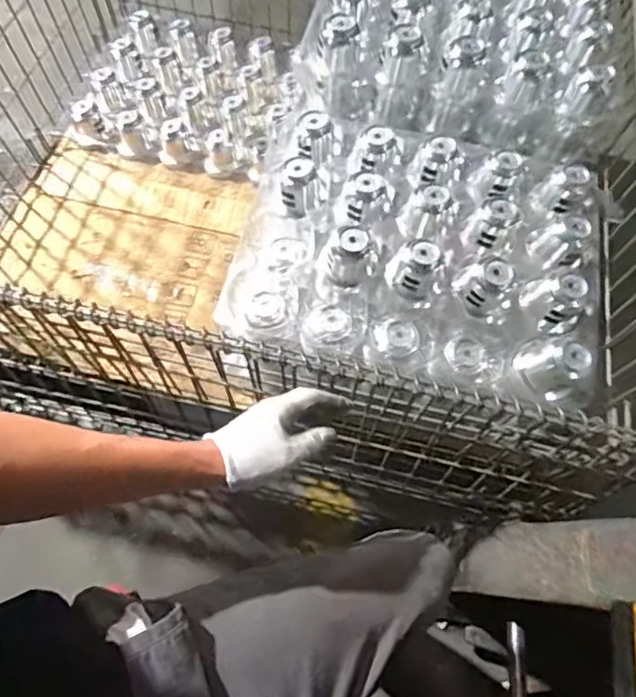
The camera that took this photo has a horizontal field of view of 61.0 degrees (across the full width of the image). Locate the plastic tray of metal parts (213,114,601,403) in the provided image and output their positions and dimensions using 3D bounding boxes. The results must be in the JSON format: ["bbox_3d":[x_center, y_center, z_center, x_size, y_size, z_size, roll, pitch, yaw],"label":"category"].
[{"bbox_3d":[0.165,-0.162,0.863,0.558,0.114,0.444,14,66,4],"label":"plastic tray of metal parts"}]

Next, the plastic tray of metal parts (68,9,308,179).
[{"bbox_3d":[-0.293,-0.599,1.263,0.483,0.107,0.410,15,66,4],"label":"plastic tray of metal parts"}]

